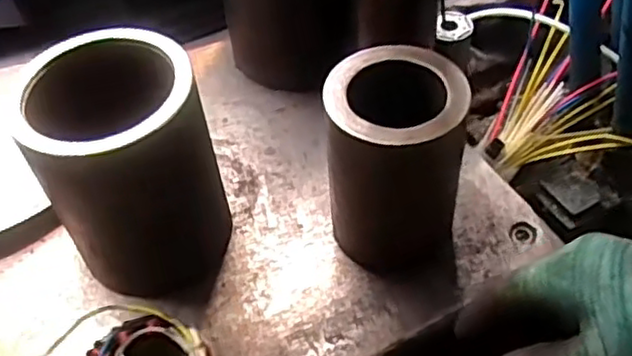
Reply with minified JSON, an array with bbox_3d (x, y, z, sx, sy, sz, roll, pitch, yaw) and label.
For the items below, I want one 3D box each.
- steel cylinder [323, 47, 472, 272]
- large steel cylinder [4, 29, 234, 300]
[{"bbox_3d":[0.054,-0.007,0.458,0.087,0.137,0.087,2,49,7],"label":"steel cylinder"},{"bbox_3d":[-0.120,-0.006,0.461,0.100,0.154,0.104,-12,49,-6],"label":"large steel cylinder"}]

